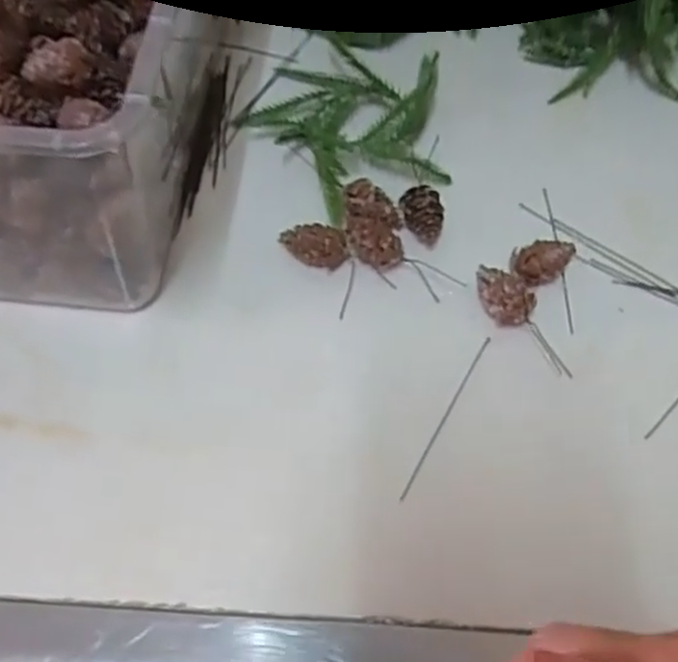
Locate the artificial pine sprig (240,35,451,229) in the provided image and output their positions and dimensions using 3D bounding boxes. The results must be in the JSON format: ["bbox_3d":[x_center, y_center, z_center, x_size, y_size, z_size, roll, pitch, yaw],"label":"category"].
[{"bbox_3d":[0.012,-0.131,0.457,0.116,0.026,0.123,-32,66,-18],"label":"artificial pine sprig"}]

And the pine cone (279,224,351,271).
[{"bbox_3d":[-0.014,-0.045,0.410,0.037,0.023,0.017,13,61,6],"label":"pine cone"}]

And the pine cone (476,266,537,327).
[{"bbox_3d":[0.084,-0.019,0.394,0.018,0.021,0.038,-31,66,-18],"label":"pine cone"}]

